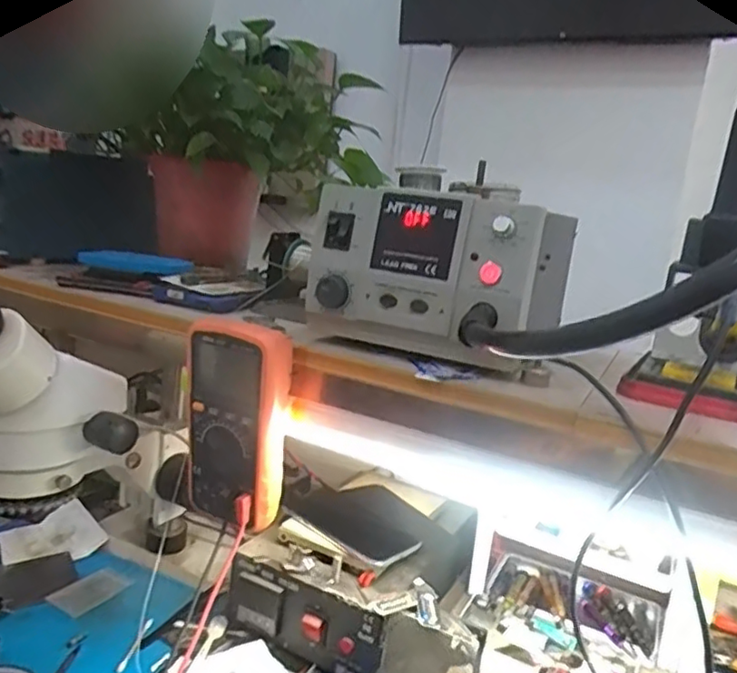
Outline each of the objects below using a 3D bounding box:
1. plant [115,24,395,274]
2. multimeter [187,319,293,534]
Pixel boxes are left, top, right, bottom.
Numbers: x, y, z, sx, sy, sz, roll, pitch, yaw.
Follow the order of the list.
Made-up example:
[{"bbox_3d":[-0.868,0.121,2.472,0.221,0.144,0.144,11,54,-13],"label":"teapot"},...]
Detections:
[{"bbox_3d":[-0.139,-0.240,0.821,0.268,0.286,0.271,4,11,-14],"label":"plant"},{"bbox_3d":[-0.119,0.079,0.556,0.092,0.178,0.043,12,12,26],"label":"multimeter"}]

